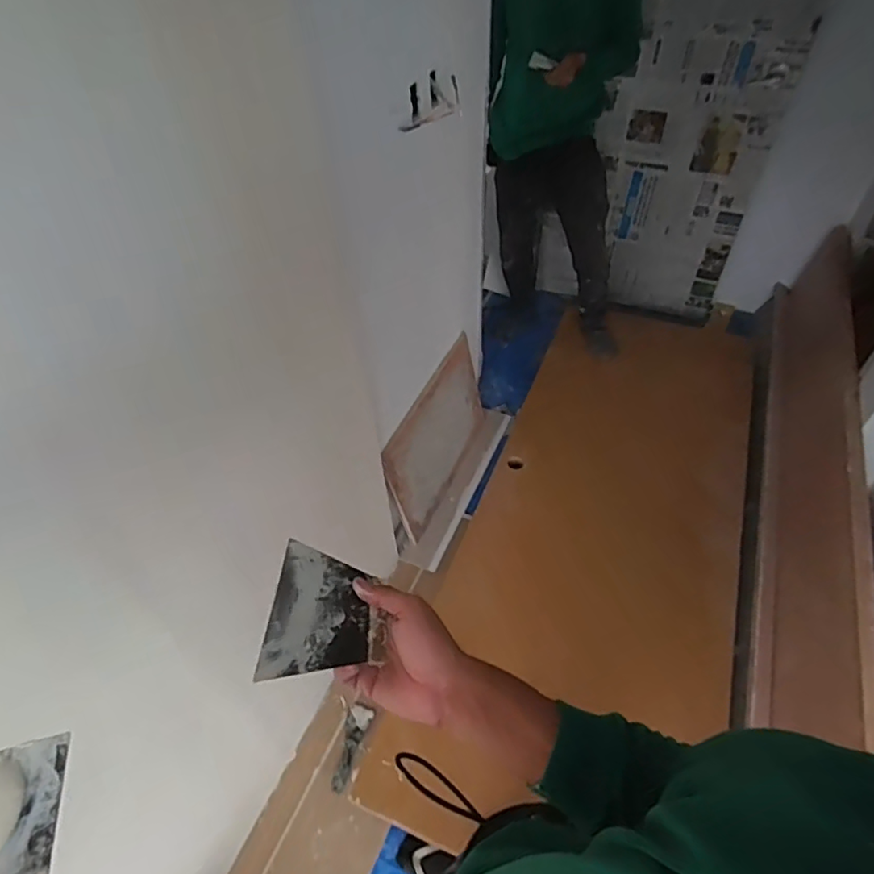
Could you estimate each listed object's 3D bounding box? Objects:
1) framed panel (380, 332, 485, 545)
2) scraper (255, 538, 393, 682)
[{"bbox_3d":[0.010,-0.015,1.874,0.037,0.425,0.642,8,49,29],"label":"framed panel"},{"bbox_3d":[-0.094,0.151,0.480,0.094,0.005,0.132,12,34,-11],"label":"scraper"}]

